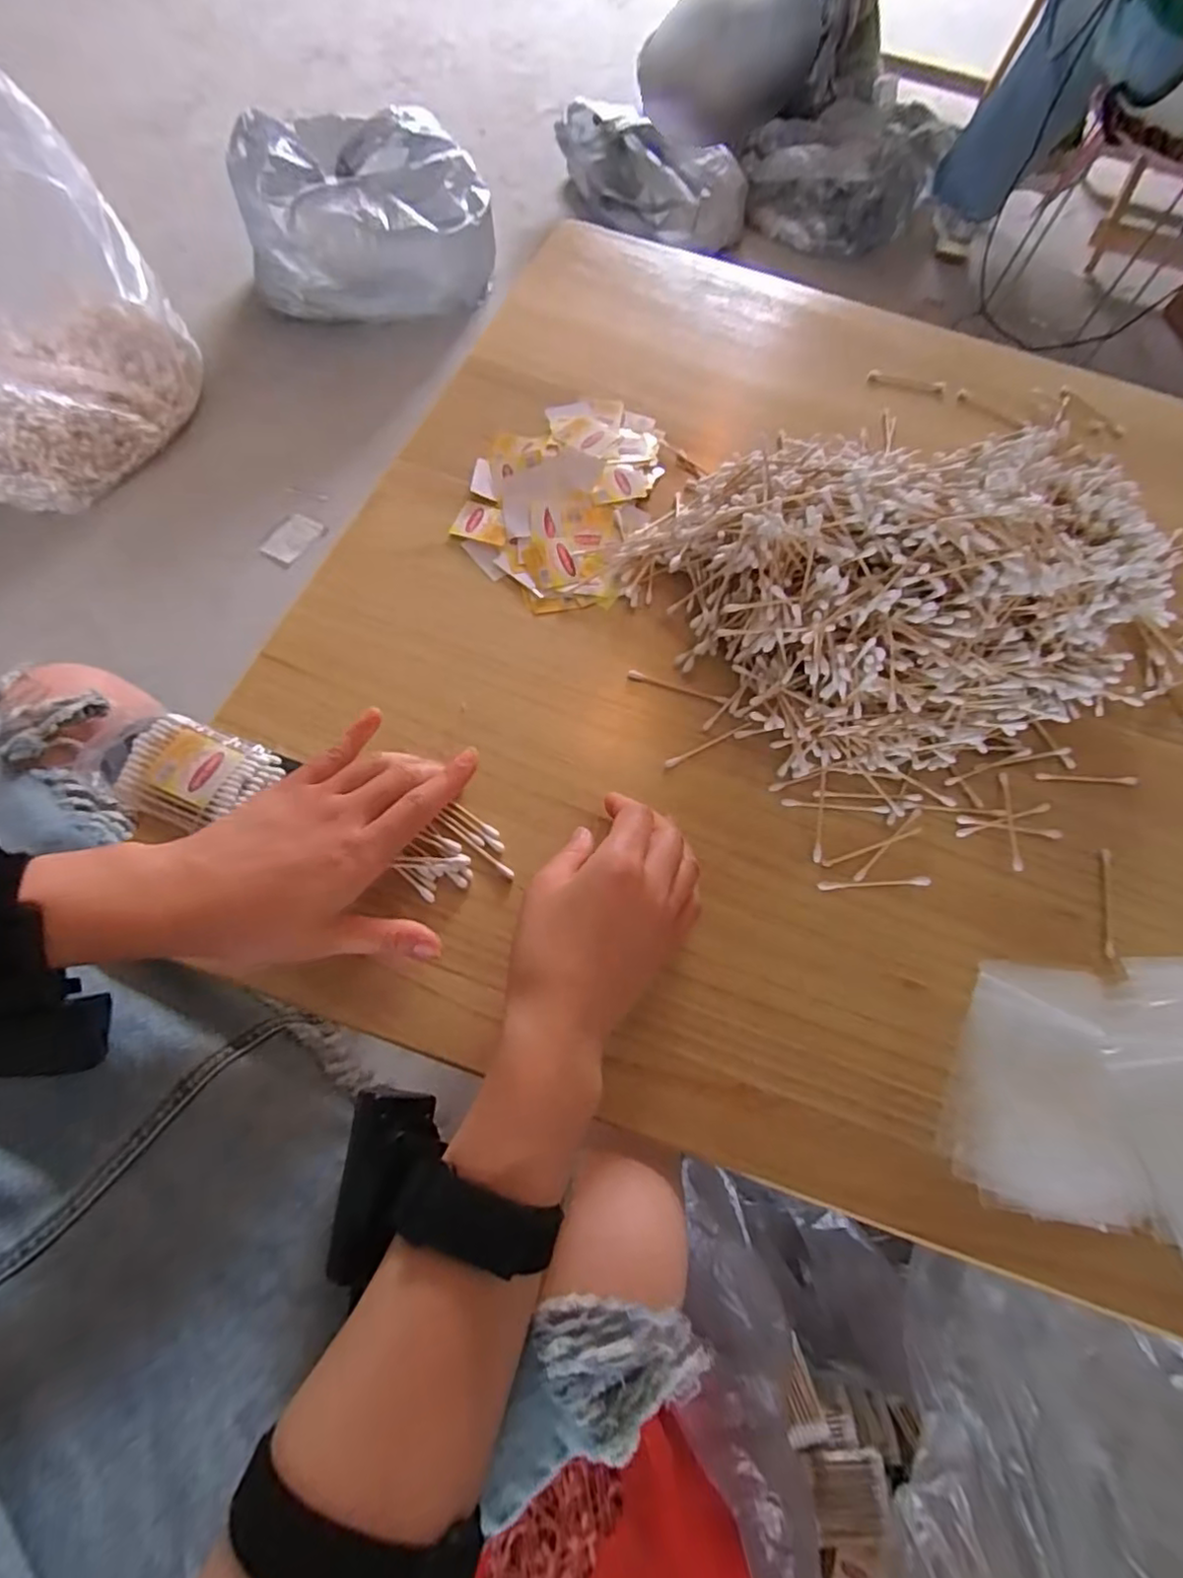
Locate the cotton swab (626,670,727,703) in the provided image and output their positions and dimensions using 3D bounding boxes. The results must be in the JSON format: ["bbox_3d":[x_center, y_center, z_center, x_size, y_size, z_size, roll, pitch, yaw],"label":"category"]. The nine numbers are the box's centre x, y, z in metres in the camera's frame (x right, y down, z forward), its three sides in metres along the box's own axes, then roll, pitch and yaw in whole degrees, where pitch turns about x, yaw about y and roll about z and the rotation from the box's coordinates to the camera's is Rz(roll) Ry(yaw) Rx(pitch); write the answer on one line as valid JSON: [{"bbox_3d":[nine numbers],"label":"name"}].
[{"bbox_3d":[0.058,-0.069,0.430,0.068,0.004,0.007,16,66,2],"label":"cotton swab"}]

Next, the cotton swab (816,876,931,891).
[{"bbox_3d":[0.172,0.057,0.383,0.070,0.004,0.006,-2,66,-5],"label":"cotton swab"}]

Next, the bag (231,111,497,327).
[{"bbox_3d":[-0.432,-1.090,1.235,0.473,0.269,0.253,-16,69,-11],"label":"bag"}]

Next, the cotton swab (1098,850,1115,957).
[{"bbox_3d":[0.320,0.070,0.392,0.007,0.007,0.072,18,66,3],"label":"cotton swab"}]

